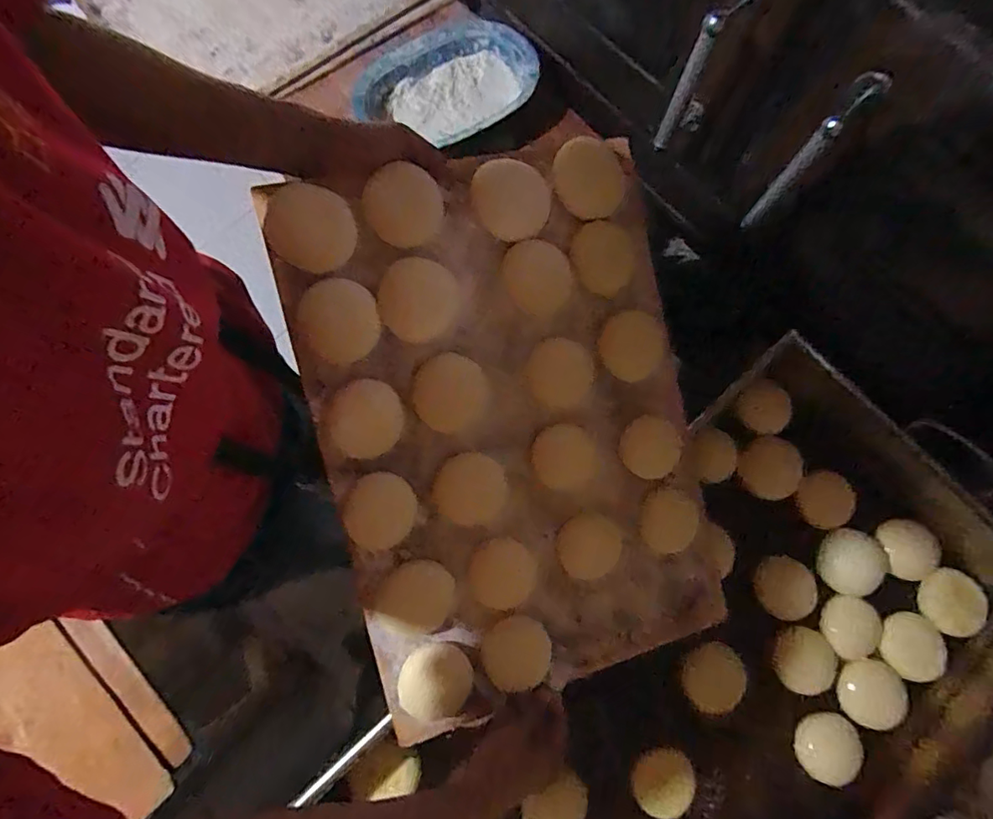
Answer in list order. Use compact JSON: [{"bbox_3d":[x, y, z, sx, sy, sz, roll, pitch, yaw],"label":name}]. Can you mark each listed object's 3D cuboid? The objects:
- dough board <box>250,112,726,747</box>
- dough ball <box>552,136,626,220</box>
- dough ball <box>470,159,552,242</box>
[{"bbox_3d":[0.027,0.021,0.588,0.411,0.032,0.589,-15,95,-14],"label":"dough board"},{"bbox_3d":[0.107,-0.267,0.602,0.083,0.023,0.083,1,105,5],"label":"dough ball"},{"bbox_3d":[0.013,-0.230,0.576,0.087,0.022,0.082,3,114,-1],"label":"dough ball"}]

